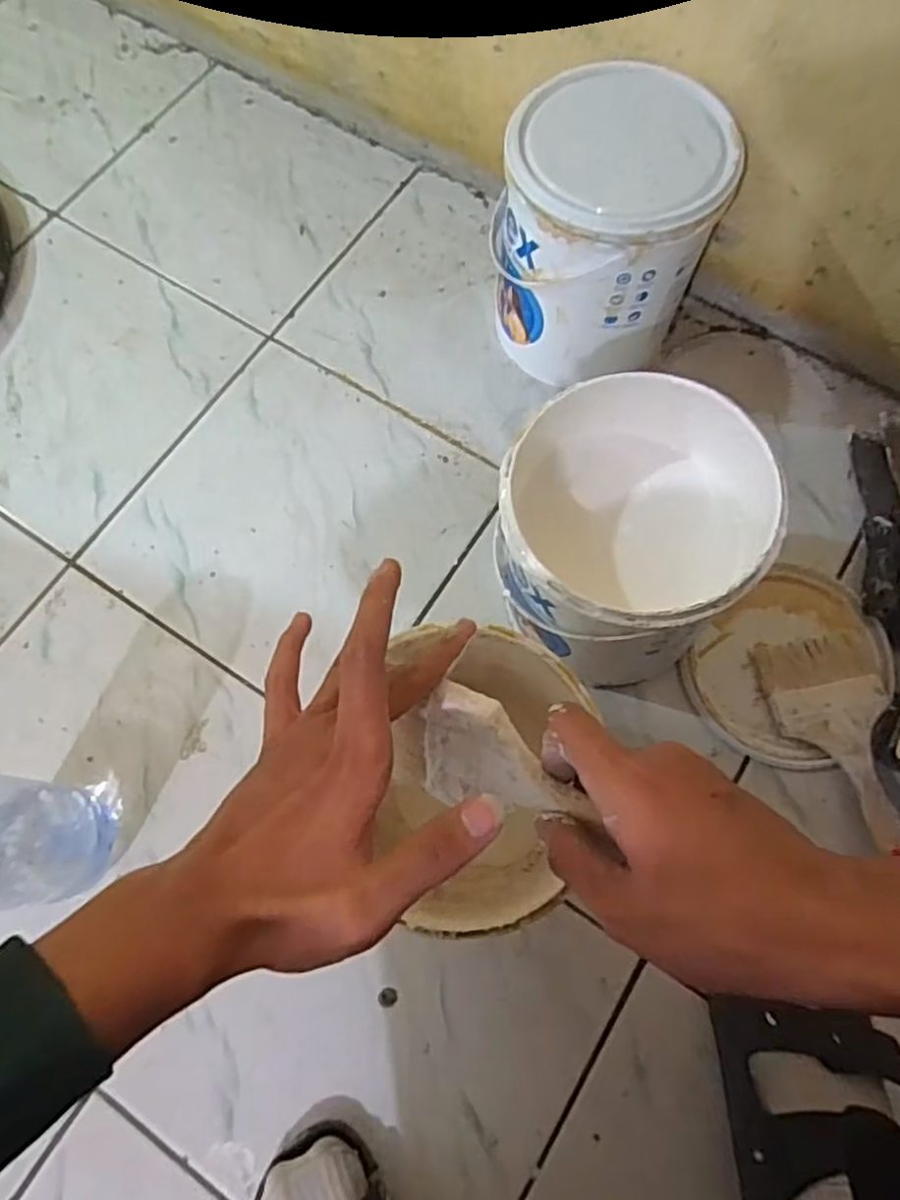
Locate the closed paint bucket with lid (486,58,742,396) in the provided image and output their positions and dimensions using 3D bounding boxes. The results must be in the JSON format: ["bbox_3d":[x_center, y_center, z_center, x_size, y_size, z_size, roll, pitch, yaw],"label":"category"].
[{"bbox_3d":[0.131,-0.316,0.633,0.174,0.208,0.161,0,73,0],"label":"closed paint bucket with lid"}]

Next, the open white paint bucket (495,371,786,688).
[{"bbox_3d":[0.128,-0.035,0.539,0.180,0.200,0.172,0,71,-1],"label":"open white paint bucket"}]

